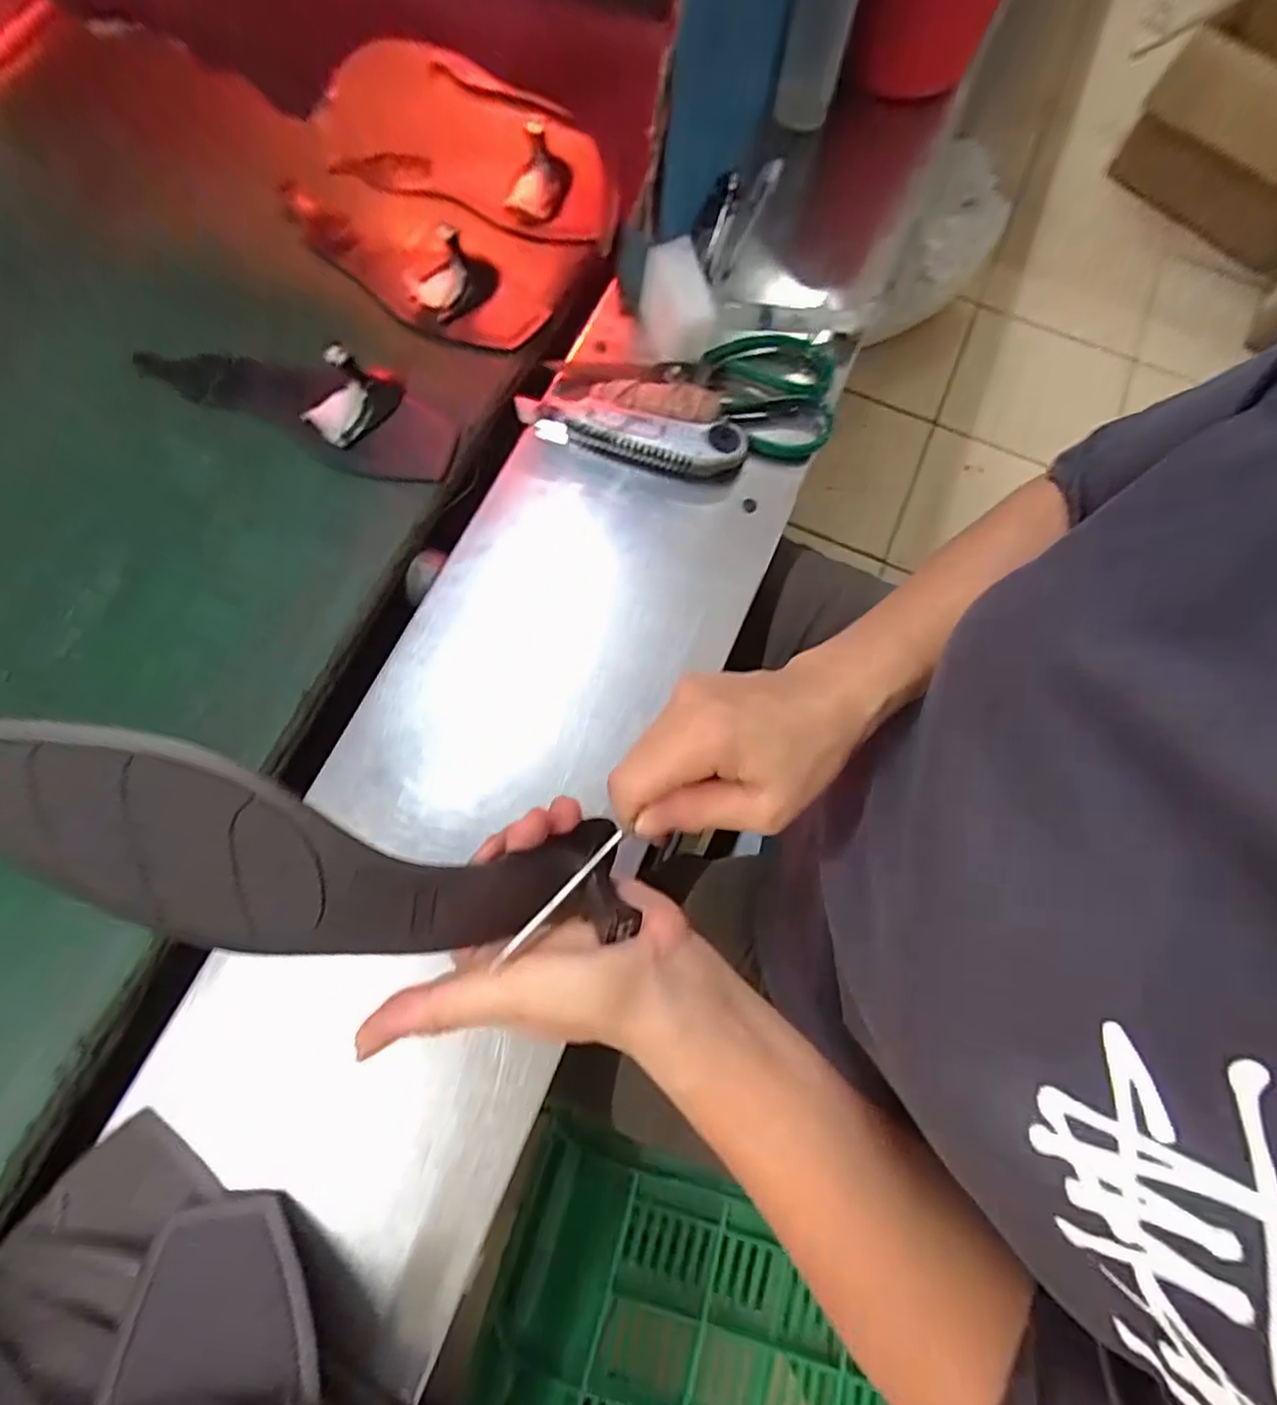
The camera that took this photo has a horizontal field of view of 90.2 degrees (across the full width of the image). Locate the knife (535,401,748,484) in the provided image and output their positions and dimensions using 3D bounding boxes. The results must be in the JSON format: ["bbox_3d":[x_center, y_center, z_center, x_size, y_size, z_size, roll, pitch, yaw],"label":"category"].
[{"bbox_3d":[0.001,-0.185,0.447,0.145,0.023,0.038,11,72,1],"label":"knife"}]

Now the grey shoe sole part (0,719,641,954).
[{"bbox_3d":[-0.114,0.060,0.233,0.218,0.043,0.064,16,73,-16],"label":"grey shoe sole part"}]

